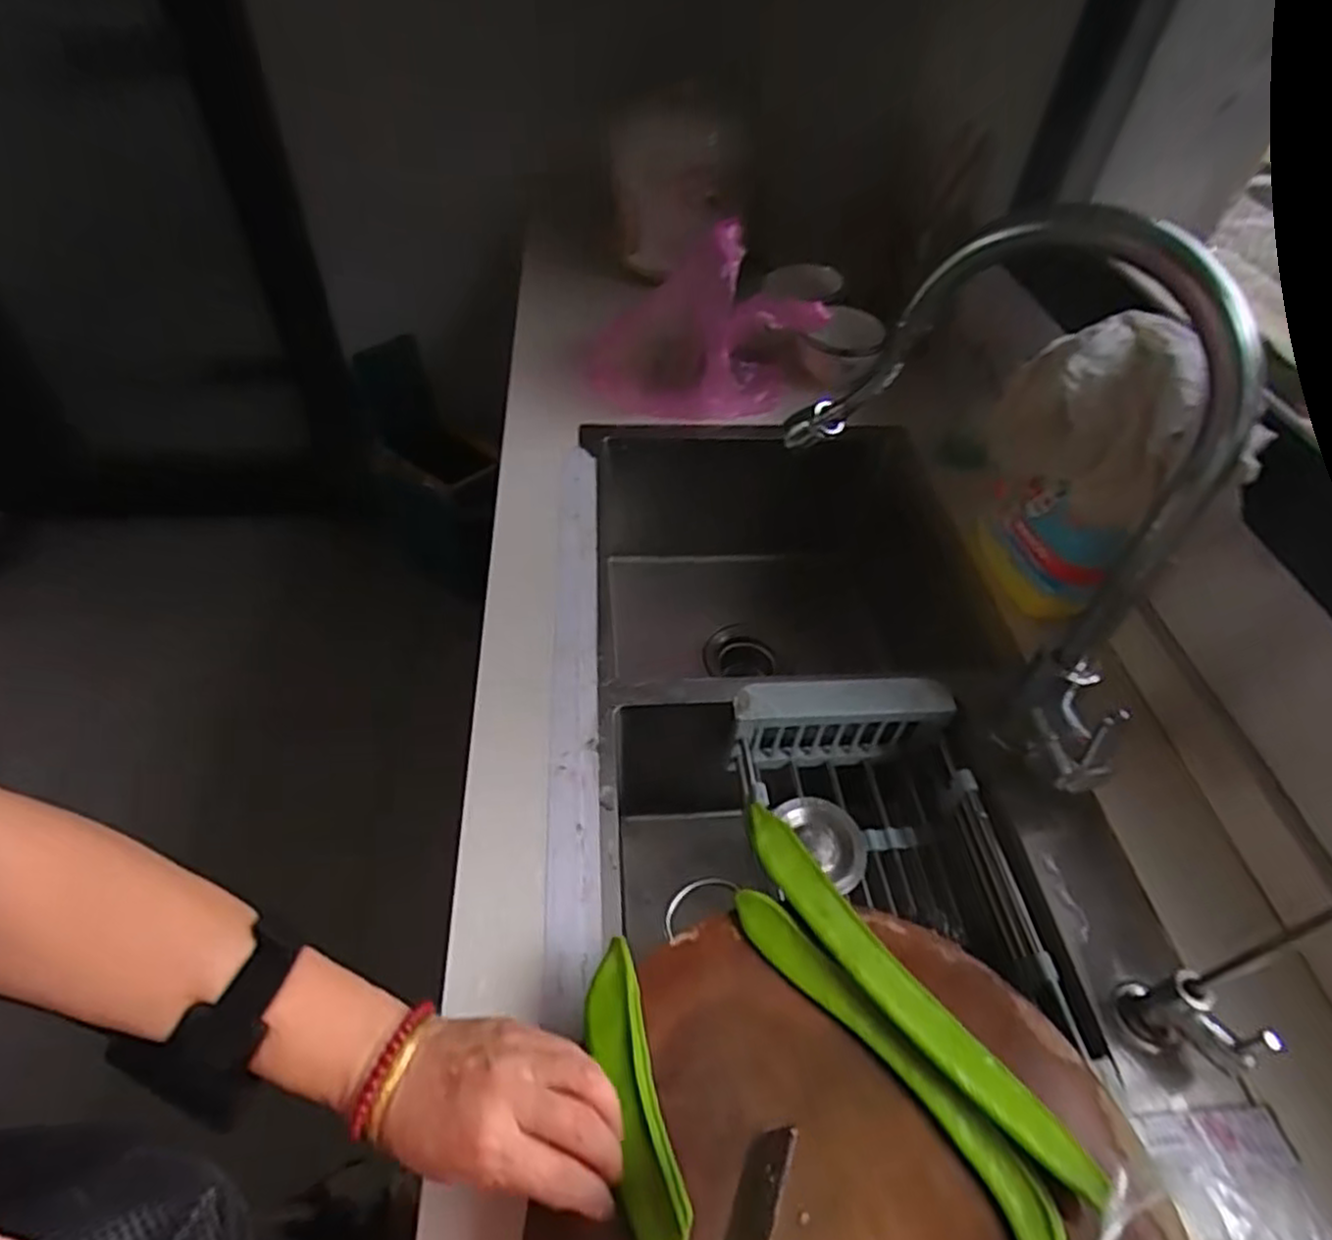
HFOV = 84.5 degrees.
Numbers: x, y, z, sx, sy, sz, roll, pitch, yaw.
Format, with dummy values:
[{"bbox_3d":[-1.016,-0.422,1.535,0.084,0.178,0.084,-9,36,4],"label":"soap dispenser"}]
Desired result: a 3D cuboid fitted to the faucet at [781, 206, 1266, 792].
[{"bbox_3d":[0.235,-0.091,0.531,0.072,0.361,0.332,-27,56,-26],"label":"faucet"}]

